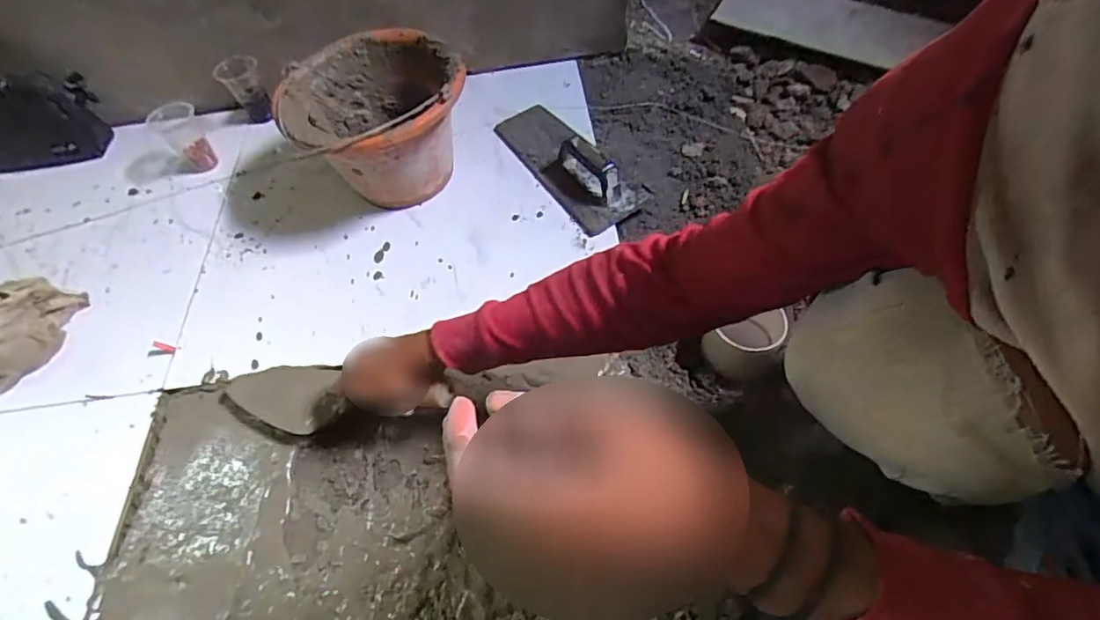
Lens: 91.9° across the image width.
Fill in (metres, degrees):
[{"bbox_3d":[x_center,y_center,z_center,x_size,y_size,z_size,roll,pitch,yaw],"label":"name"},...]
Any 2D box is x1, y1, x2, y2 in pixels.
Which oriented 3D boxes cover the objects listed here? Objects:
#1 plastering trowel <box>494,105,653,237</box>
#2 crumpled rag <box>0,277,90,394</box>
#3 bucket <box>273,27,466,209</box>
[{"bbox_3d":[0.025,-0.242,0.808,0.114,0.063,0.290,-29,59,-13],"label":"plastering trowel"},{"bbox_3d":[-0.769,0.022,0.724,0.232,0.044,0.165,8,58,10],"label":"crumpled rag"},{"bbox_3d":[-0.240,-0.261,0.773,0.228,0.174,0.250,-2,57,4],"label":"bucket"}]

